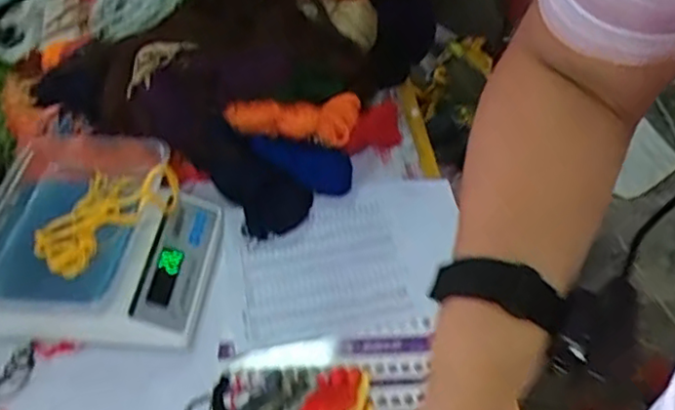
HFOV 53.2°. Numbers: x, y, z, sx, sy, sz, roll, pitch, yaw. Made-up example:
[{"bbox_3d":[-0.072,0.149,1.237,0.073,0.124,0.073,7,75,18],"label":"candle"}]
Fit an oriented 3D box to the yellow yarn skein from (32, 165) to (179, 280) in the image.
[{"bbox_3d":[-0.268,0.013,0.767,0.111,0.050,0.151,9,50,14],"label":"yellow yarn skein"}]

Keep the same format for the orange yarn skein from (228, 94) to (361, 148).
[{"bbox_3d":[-0.057,-0.118,0.882,0.167,0.044,0.055,2,48,8],"label":"orange yarn skein"}]

